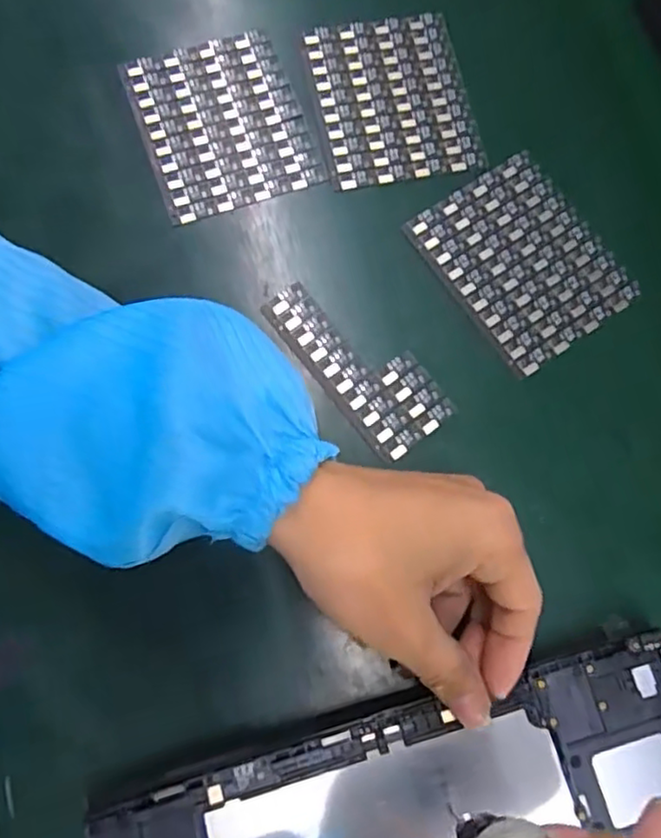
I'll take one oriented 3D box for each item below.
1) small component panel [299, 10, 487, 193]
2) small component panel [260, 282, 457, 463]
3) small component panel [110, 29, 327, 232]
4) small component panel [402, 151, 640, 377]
[{"bbox_3d":[0.033,-0.173,0.355,0.083,0.004,0.098,-10,77,-8],"label":"small component panel"},{"bbox_3d":[0.013,-0.029,0.322,0.043,0.005,0.098,-37,82,-13],"label":"small component panel"},{"bbox_3d":[-0.057,-0.155,0.347,0.083,0.005,0.097,-18,78,-10],"label":"small component panel"},{"bbox_3d":[0.099,-0.083,0.337,0.080,0.004,0.097,-35,81,-13],"label":"small component panel"}]

